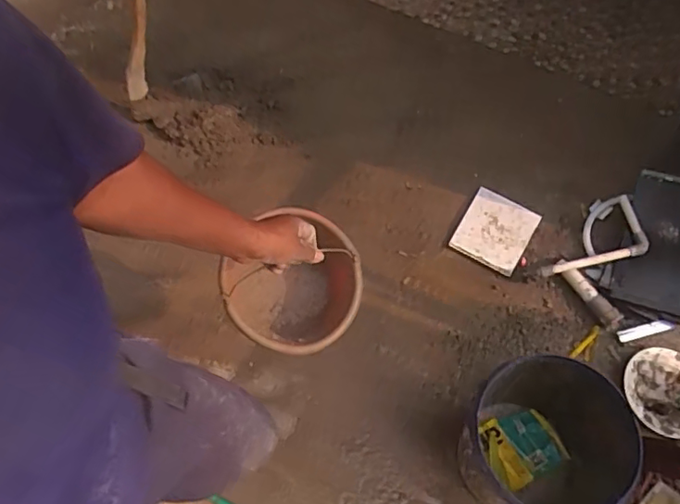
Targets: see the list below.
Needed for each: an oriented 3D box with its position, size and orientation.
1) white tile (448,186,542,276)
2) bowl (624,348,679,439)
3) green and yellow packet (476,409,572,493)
[{"bbox_3d":[0.455,-0.062,1.675,0.199,0.014,0.209,30,78,5],"label":"white tile"},{"bbox_3d":[0.865,0.370,1.501,0.221,0.045,0.225,0,60,-1],"label":"bowl"},{"bbox_3d":[0.444,0.477,1.407,0.171,0.013,0.161,-34,71,7],"label":"green and yellow packet"}]

